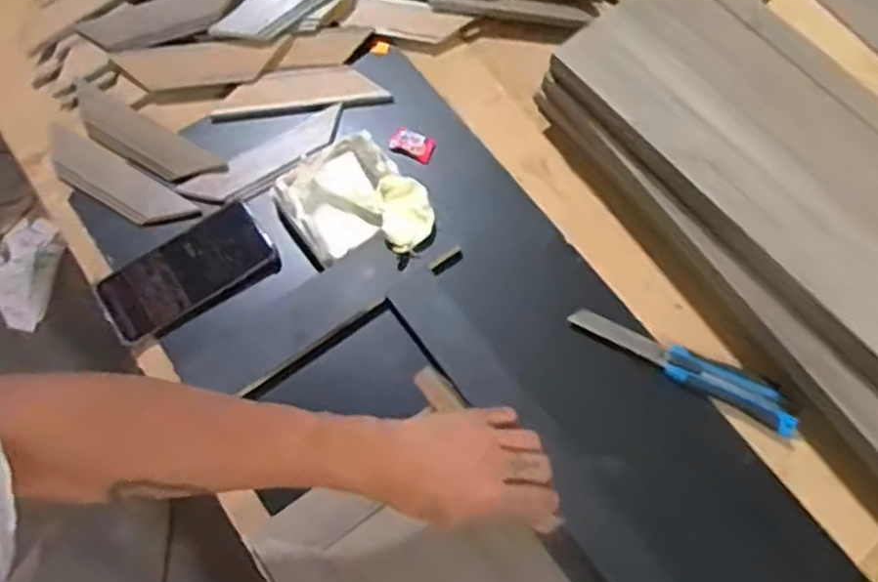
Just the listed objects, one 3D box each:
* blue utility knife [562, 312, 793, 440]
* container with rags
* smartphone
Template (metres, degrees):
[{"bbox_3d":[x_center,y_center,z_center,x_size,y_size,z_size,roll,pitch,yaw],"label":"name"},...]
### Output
[{"bbox_3d":[0.229,0.067,0.669,0.216,0.013,0.036,28,73,9],"label":"blue utility knife"},{"bbox_3d":[-0.086,-0.084,0.698,0.115,0.040,0.145,-41,75,-13],"label":"container with rags"},{"bbox_3d":[-0.243,-0.020,0.690,0.163,0.014,0.079,-36,74,-12],"label":"smartphone"}]

